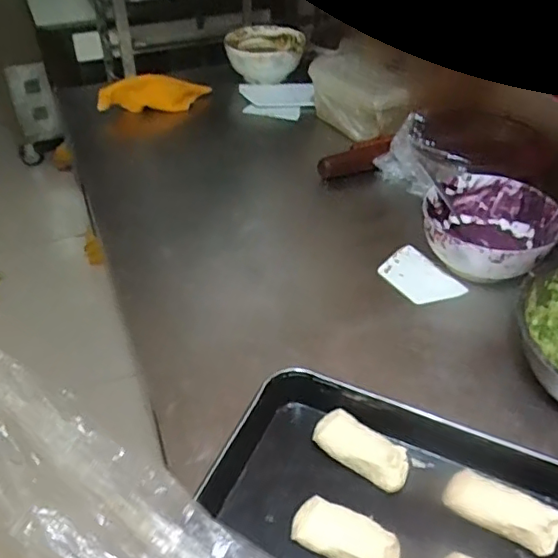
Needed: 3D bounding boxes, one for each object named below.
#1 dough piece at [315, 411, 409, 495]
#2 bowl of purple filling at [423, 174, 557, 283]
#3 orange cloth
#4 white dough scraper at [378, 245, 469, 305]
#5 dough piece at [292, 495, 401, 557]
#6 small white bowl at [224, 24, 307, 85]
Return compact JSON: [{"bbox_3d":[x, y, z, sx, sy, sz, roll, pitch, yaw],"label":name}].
[{"bbox_3d":[0.081,0.165,0.562,0.098,0.031,0.043,28,47,29],"label":"dough piece"},{"bbox_3d":[0.286,-0.061,0.790,0.169,0.083,0.177,0,40,0],"label":"bowl of purple filling"},{"bbox_3d":[-0.261,-0.388,1.201,0.237,0.064,0.045,-13,42,-14],"label":"orange cloth"},{"bbox_3d":[0.190,-0.006,0.789,0.079,0.004,0.120,-21,44,-22],"label":"white dough scraper"},{"bbox_3d":[0.058,0.227,0.497,0.092,0.024,0.043,18,43,20],"label":"dough piece"},{"bbox_3d":[-0.030,-0.514,1.319,0.179,0.083,0.201,-2,40,-2],"label":"small white bowl"}]

